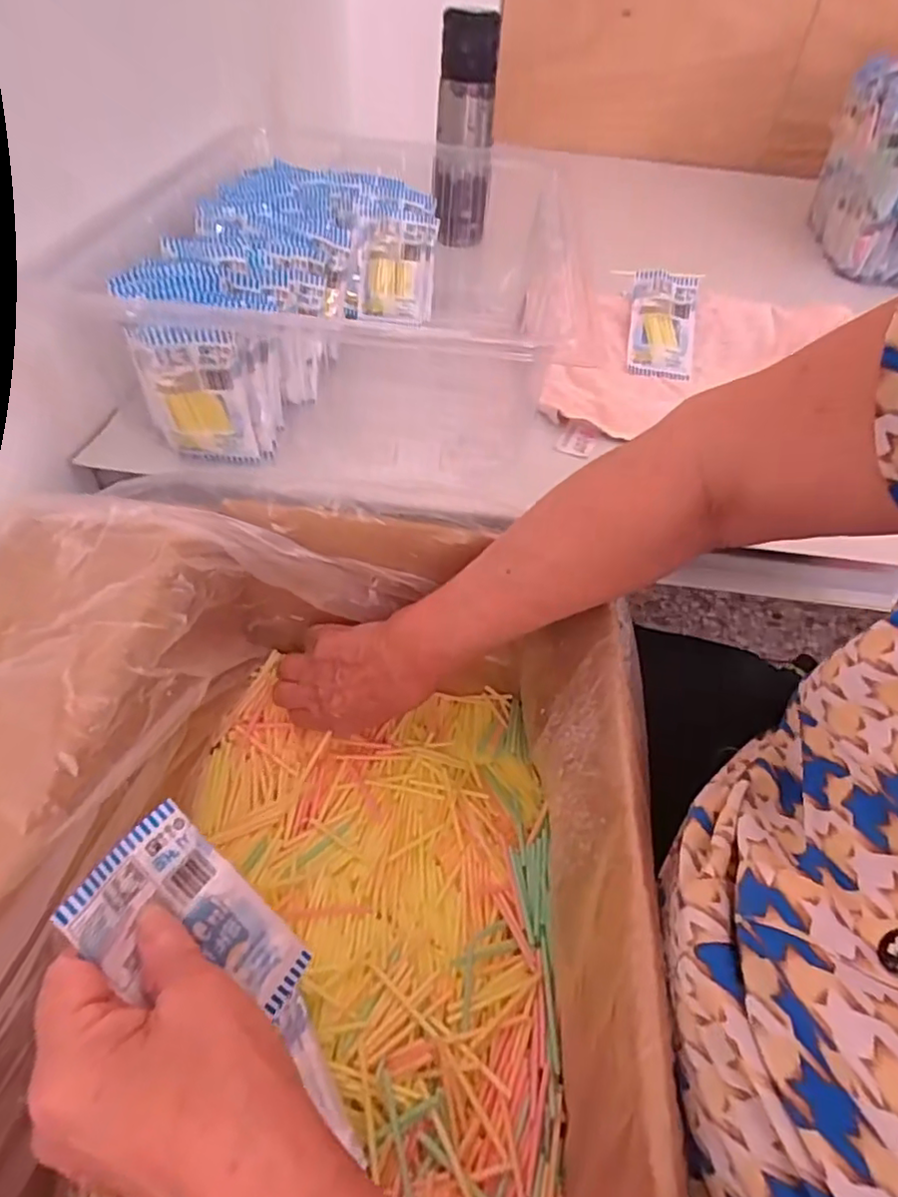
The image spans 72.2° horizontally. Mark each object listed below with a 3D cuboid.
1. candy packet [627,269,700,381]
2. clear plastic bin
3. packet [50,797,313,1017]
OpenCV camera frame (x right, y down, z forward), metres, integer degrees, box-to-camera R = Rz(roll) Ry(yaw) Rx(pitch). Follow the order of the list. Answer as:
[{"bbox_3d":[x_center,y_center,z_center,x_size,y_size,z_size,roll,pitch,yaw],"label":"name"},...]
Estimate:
[{"bbox_3d":[0.212,-0.269,0.607,0.065,0.011,0.103,5,88,-5],"label":"candy packet"},{"bbox_3d":[-0.081,-0.262,0.542,0.313,0.114,0.403,8,48,3],"label":"clear plastic bin"},{"bbox_3d":[-0.108,0.145,0.265,0.102,0.011,0.063,50,36,-7],"label":"packet"}]

